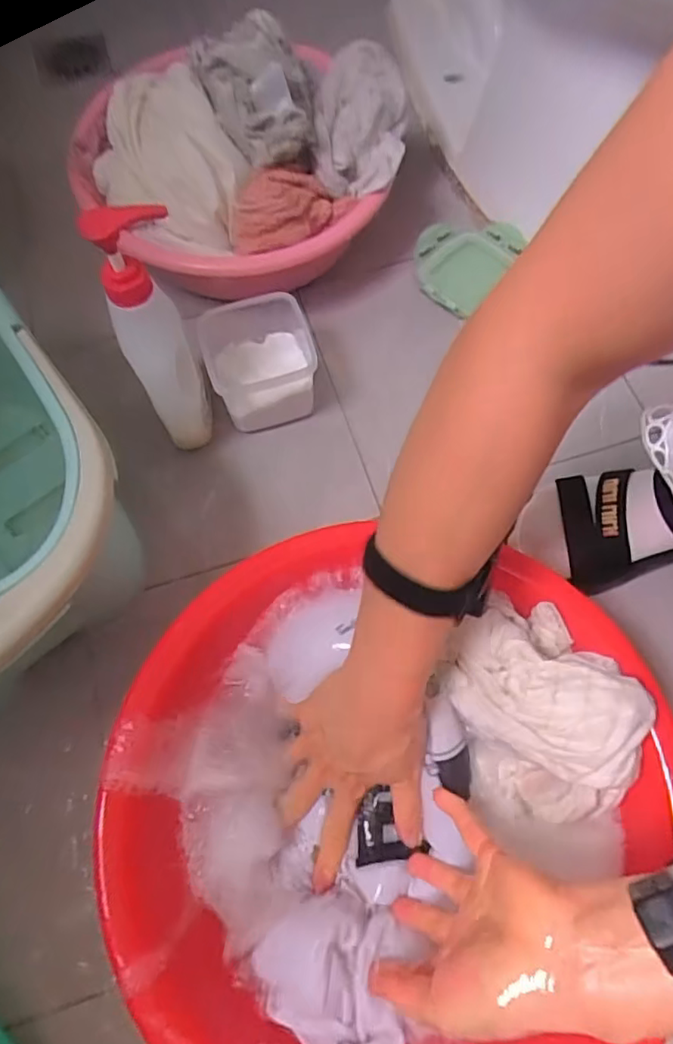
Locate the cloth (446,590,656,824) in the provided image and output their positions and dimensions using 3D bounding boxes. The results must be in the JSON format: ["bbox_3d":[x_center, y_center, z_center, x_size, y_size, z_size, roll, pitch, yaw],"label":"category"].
[{"bbox_3d":[0.140,0.125,0.424,0.109,0.080,0.164,-25,71,-9],"label":"cloth"}]

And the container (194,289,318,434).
[{"bbox_3d":[-0.076,-0.158,0.608,0.105,0.085,0.107,-15,69,-6],"label":"container"}]

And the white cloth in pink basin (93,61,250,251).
[{"bbox_3d":[-0.164,-0.346,0.575,0.127,0.082,0.161,-29,71,-11],"label":"white cloth in pink basin"}]

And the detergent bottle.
[{"bbox_3d":[-0.143,-0.147,0.503,0.063,0.236,0.053,-25,71,-9],"label":"detergent bottle"}]

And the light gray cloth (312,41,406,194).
[{"bbox_3d":[0.025,-0.403,0.608,0.094,0.051,0.143,1,101,-6],"label":"light gray cloth"}]

